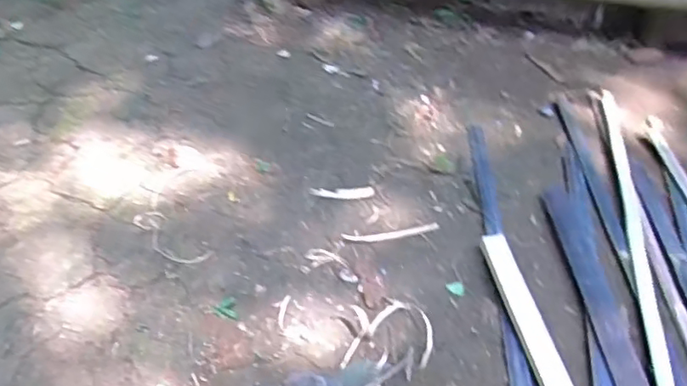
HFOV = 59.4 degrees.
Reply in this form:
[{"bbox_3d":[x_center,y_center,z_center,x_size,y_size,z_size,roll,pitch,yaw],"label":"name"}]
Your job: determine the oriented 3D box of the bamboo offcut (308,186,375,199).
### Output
[{"bbox_3d":[-0.002,0.001,1.060,0.110,0.007,0.026,2,46,-5],"label":"bamboo offcut"}]

